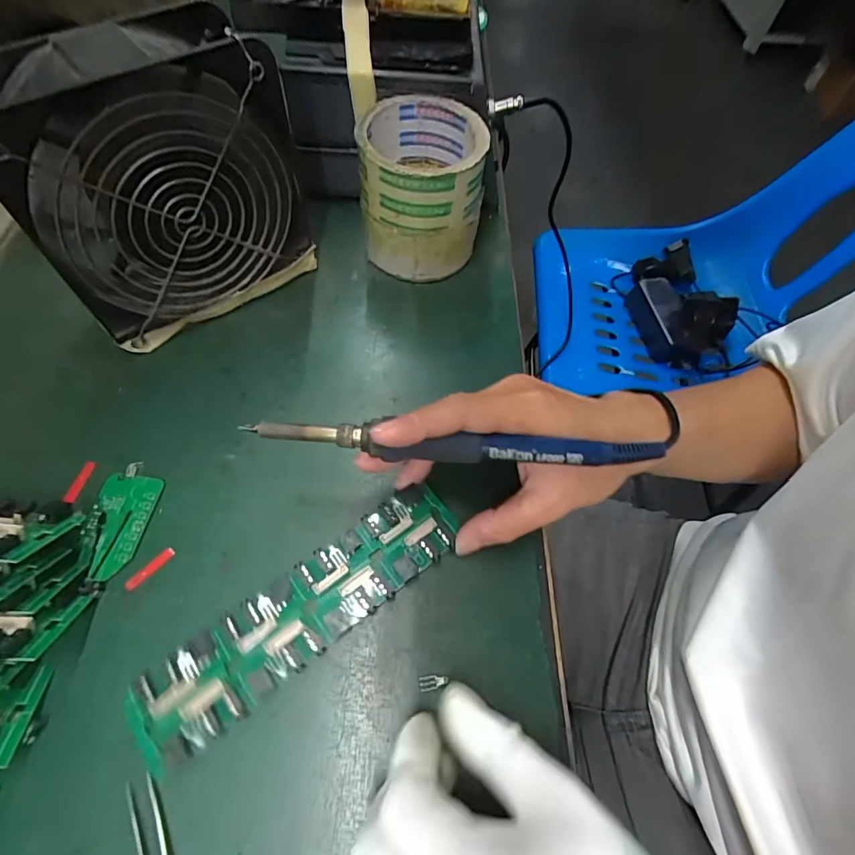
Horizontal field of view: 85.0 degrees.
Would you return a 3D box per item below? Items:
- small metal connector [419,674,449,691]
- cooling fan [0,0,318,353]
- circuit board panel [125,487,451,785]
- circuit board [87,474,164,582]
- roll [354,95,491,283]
[{"bbox_3d":[0.003,0.127,0.233,0.014,0.004,0.007,-6,62,-7],"label":"small metal connector"},{"bbox_3d":[-0.156,-0.138,0.283,0.067,0.151,0.151,41,66,17],"label":"cooling fan"},{"bbox_3d":[-0.061,0.093,0.243,0.177,0.008,0.045,-34,69,-19],"label":"circuit board panel"},{"bbox_3d":[-0.174,0.054,0.260,0.032,0.004,0.059,6,61,-1],"label":"circuit board"},{"bbox_3d":[-0.004,-0.170,0.344,0.082,0.094,0.083,2,61,-3],"label":"roll"}]

